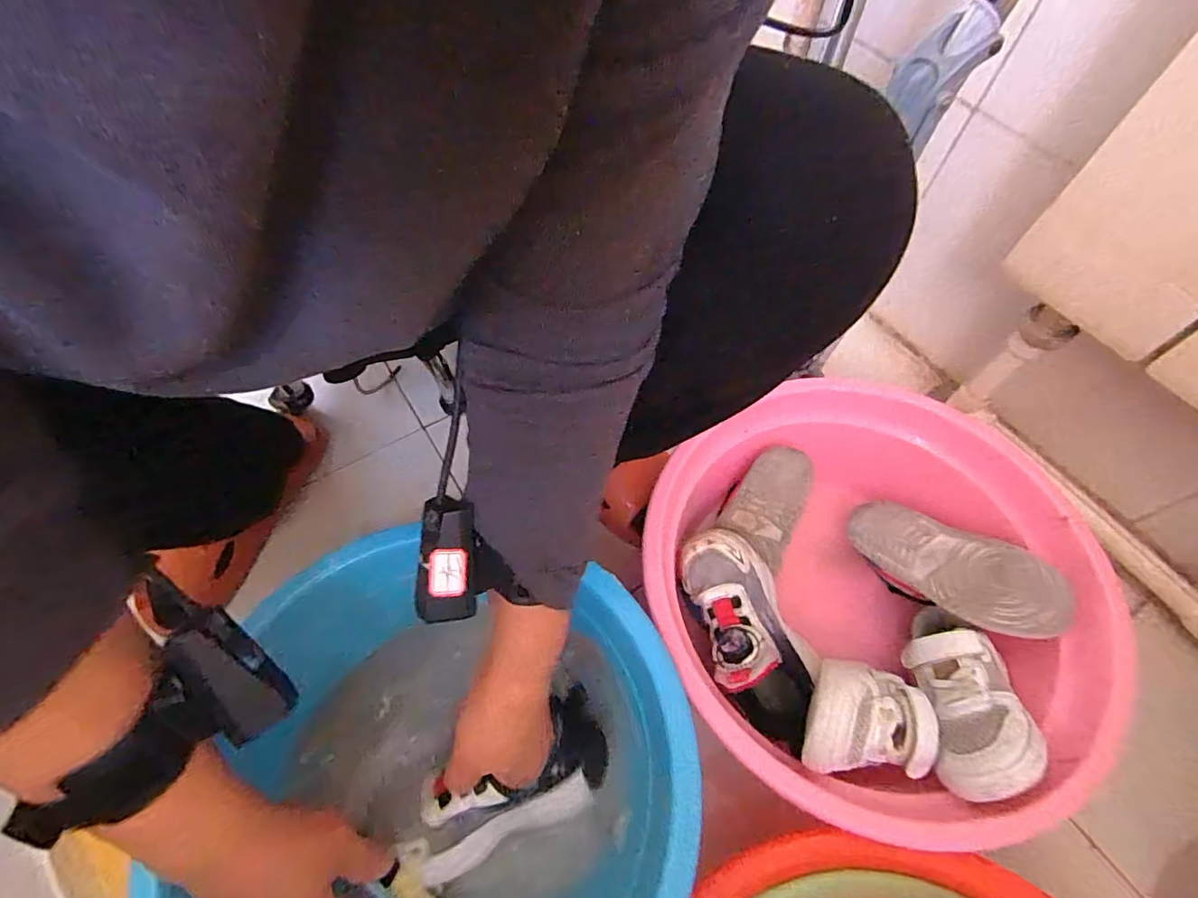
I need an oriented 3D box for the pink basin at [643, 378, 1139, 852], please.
[{"bbox_3d":[0.223,0.133,0.484,0.350,0.165,0.336,0,60,-1],"label":"pink basin"}]

